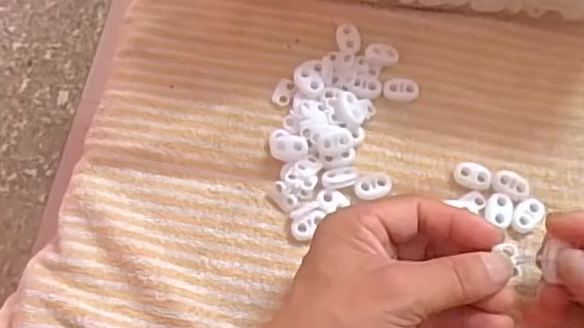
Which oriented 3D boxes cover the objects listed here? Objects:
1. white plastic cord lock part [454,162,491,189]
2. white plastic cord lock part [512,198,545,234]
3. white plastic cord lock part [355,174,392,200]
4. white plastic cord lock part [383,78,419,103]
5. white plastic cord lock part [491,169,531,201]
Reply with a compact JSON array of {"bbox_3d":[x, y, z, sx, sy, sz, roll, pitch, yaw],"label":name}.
[{"bbox_3d":[0.109,0.007,0.353,0.021,0.005,0.015,8,70,2],"label":"white plastic cord lock part"},{"bbox_3d":[0.139,0.030,0.345,0.014,0.004,0.023,41,75,12],"label":"white plastic cord lock part"},{"bbox_3d":[0.049,0.013,0.349,0.023,0.004,0.014,-13,71,-6],"label":"white plastic cord lock part"},{"bbox_3d":[0.070,-0.047,0.372,0.023,0.004,0.015,2,70,0],"label":"white plastic cord lock part"},{"bbox_3d":[0.131,0.012,0.350,0.022,0.004,0.016,27,72,8],"label":"white plastic cord lock part"}]

